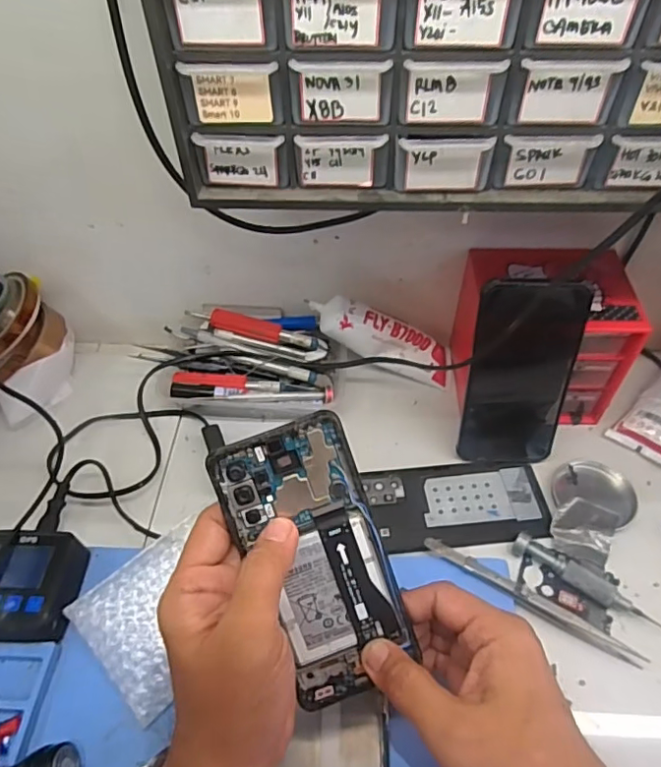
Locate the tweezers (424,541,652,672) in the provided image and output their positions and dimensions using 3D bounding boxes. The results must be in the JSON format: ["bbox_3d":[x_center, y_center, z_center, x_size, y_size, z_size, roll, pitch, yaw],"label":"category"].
[{"bbox_3d":[0.140,0.153,0.387,0.155,0.016,0.010,24,55,21],"label":"tweezers"}]

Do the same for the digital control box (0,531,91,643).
[{"bbox_3d":[-0.217,0.141,0.383,0.074,0.029,0.071,0,50,2],"label":"digital control box"}]

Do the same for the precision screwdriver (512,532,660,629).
[{"bbox_3d":[0.187,0.143,0.400,0.107,0.017,0.024,29,56,24],"label":"precision screwdriver"}]

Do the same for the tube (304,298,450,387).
[{"bbox_3d":[0.049,-0.042,0.523,0.151,0.047,0.053,23,41,-22],"label":"tube"}]

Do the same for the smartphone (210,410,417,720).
[{"bbox_3d":[-0.005,0.098,0.300,0.072,0.155,0.006,-20,8,-2],"label":"smartphone"}]

